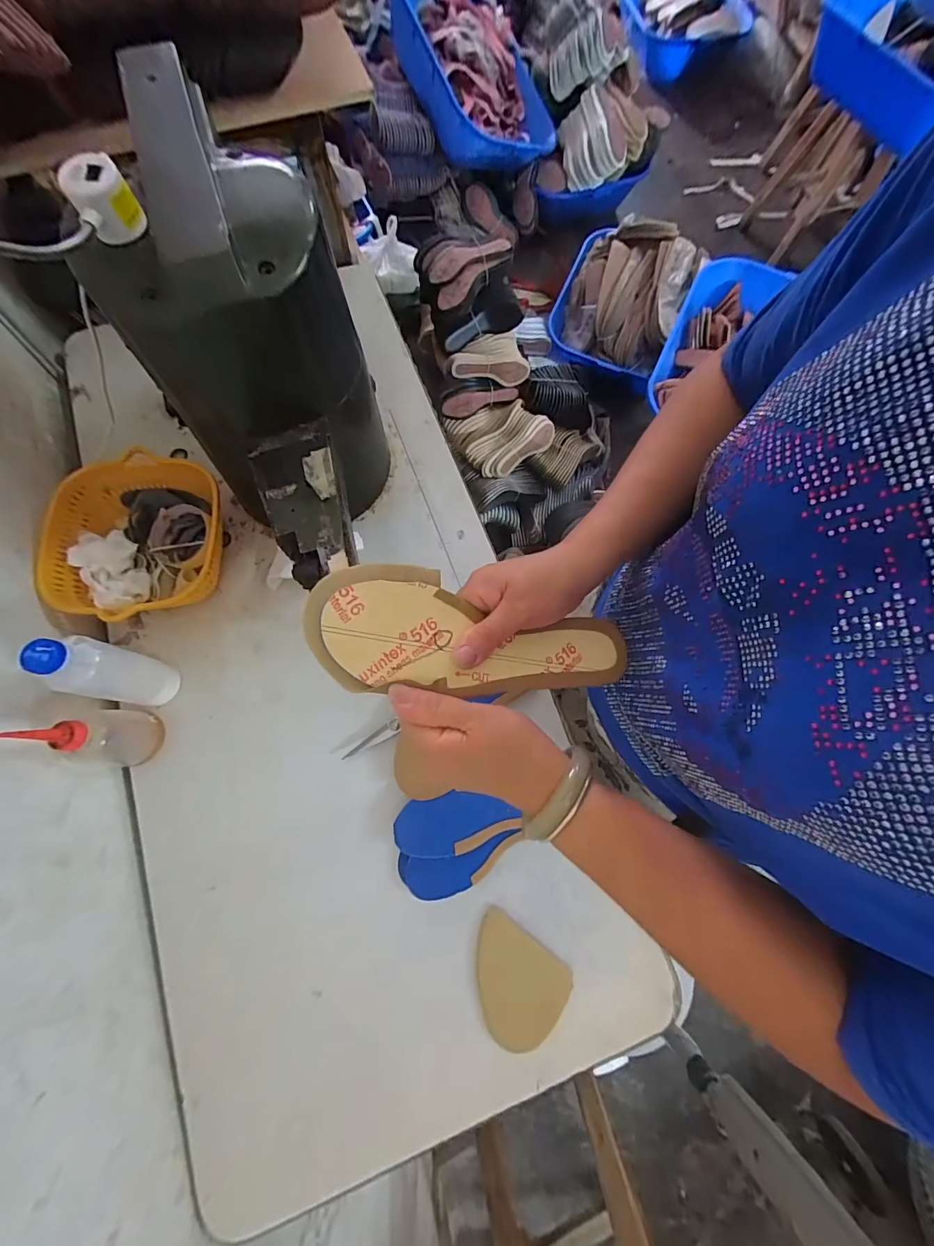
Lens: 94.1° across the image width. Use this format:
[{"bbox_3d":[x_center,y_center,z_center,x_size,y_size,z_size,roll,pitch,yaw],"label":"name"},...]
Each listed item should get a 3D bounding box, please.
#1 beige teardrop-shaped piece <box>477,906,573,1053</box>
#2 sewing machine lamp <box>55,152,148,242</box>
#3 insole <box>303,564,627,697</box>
[{"bbox_3d":[0.047,0.384,0.464,0.114,0.007,0.093,37,77,9],"label":"beige teardrop-shaped piece"},{"bbox_3d":[-0.258,-0.301,0.310,0.039,0.035,0.035,-34,78,-9],"label":"sewing machine lamp"},{"bbox_3d":[0.011,0.012,0.307,0.230,0.015,0.078,9,74,-19],"label":"insole"}]

